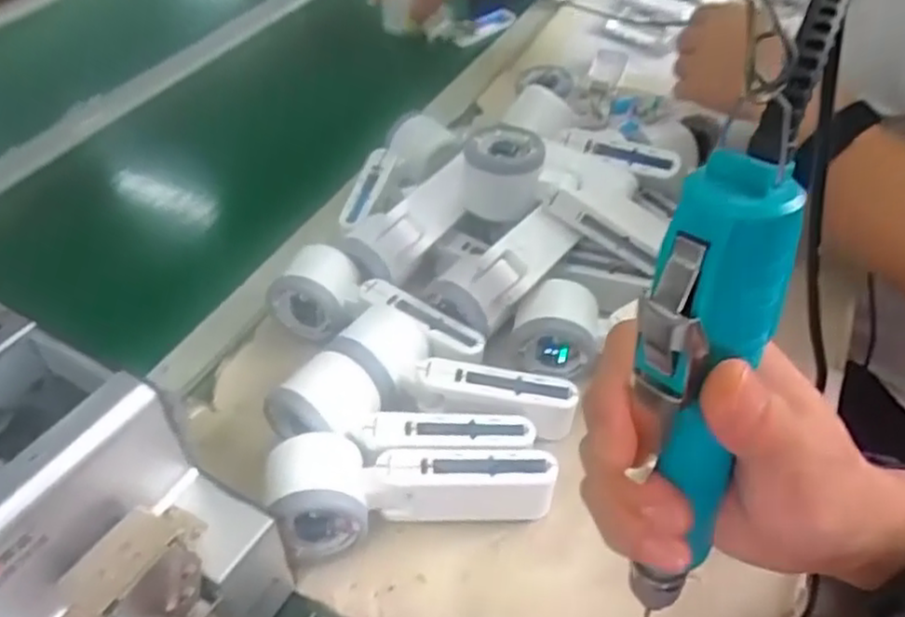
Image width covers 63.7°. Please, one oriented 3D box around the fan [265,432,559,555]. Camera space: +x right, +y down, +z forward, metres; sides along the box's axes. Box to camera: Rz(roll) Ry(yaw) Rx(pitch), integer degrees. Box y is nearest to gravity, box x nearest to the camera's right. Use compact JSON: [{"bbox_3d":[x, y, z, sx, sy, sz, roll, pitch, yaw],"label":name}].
[{"bbox_3d":[-0.025,0.104,0.431,0.164,0.057,0.053,-7,45,-4],"label":"fan"}]

